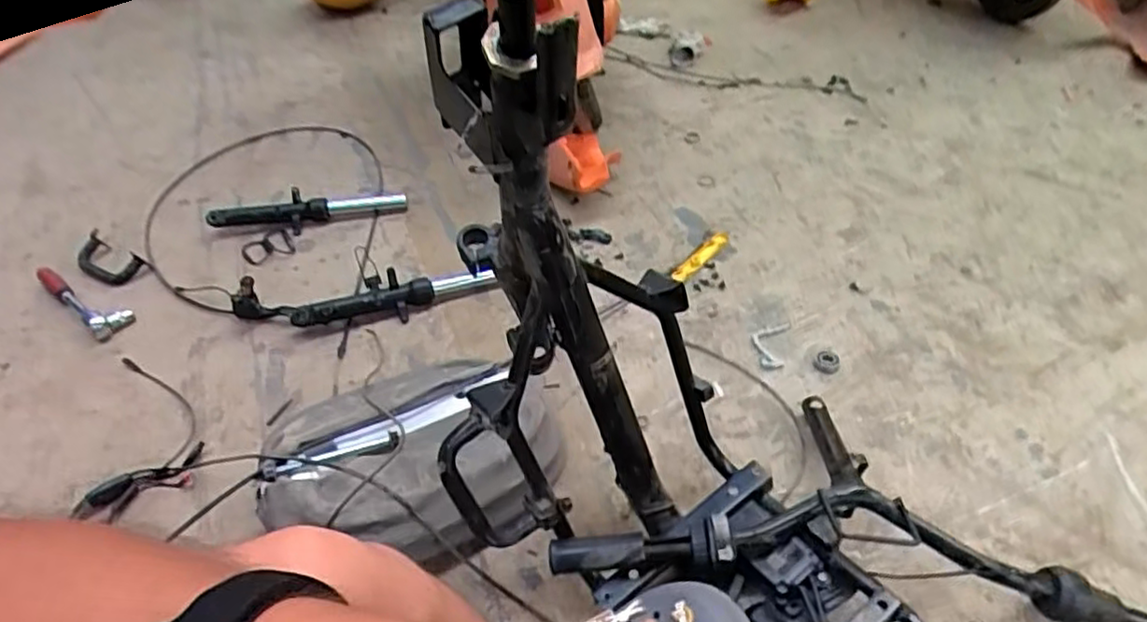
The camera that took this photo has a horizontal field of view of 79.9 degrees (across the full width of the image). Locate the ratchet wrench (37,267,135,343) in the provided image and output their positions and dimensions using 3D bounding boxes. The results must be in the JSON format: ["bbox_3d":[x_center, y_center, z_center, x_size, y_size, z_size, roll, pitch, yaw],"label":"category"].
[{"bbox_3d":[-0.779,-0.023,1.090,0.236,0.039,0.057,27,53,30],"label":"ratchet wrench"}]

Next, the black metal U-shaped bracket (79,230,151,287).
[{"bbox_3d":[-0.780,-0.086,1.147,0.148,0.030,0.070,22,51,27],"label":"black metal U-shaped bracket"}]

